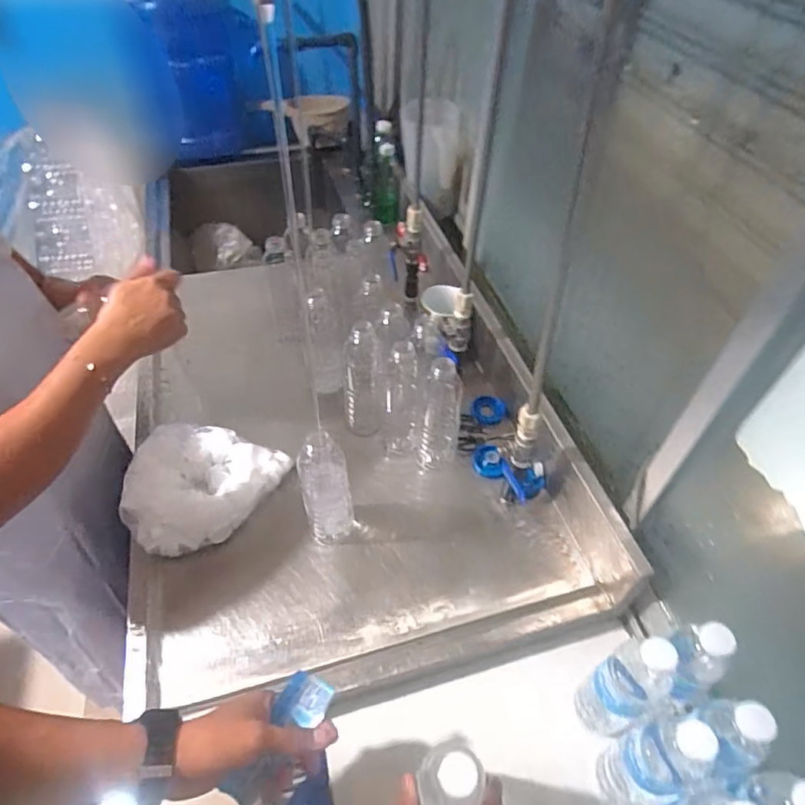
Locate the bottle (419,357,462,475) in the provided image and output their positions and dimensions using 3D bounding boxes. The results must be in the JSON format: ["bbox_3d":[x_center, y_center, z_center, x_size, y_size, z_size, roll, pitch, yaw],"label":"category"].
[{"bbox_3d":[0.056,0.015,0.790,0.058,0.193,0.063,7,48,3],"label":"bottle"}]

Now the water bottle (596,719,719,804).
[{"bbox_3d":[0.252,0.363,0.547,0.053,0.197,0.064,-18,52,-18],"label":"water bottle"}]

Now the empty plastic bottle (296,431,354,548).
[{"bbox_3d":[-0.098,0.114,0.701,0.060,0.197,0.058,-9,50,-11],"label":"empty plastic bottle"}]

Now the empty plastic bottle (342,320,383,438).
[{"bbox_3d":[-0.061,-0.036,0.836,0.060,0.199,0.063,-2,49,-5],"label":"empty plastic bottle"}]

